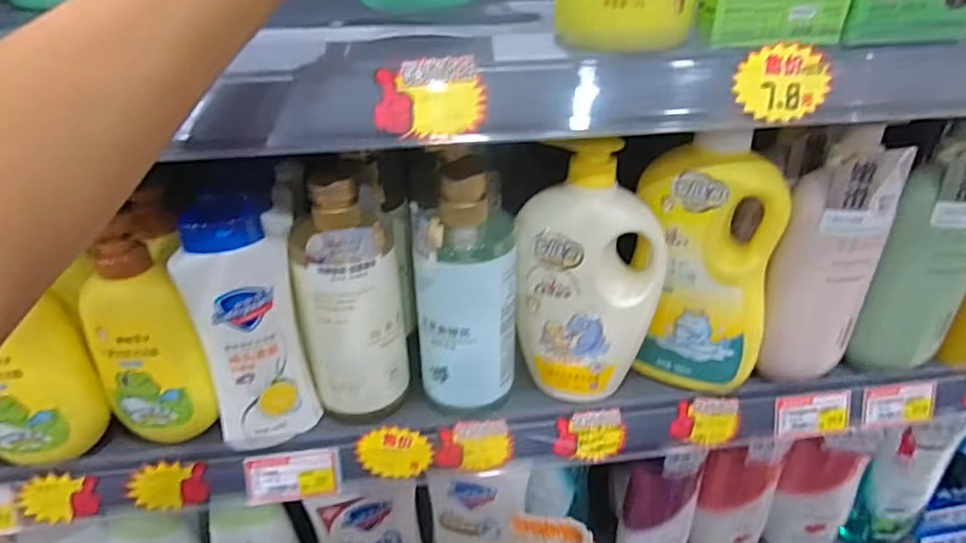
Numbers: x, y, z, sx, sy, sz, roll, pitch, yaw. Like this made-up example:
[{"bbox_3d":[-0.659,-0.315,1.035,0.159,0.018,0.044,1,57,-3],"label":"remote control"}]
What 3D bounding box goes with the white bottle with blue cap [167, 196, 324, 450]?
[{"bbox_3d":[-0.183,0.048,0.461,0.078,0.197,0.047,-14,30,-19],"label":"white bottle with blue cap"}]

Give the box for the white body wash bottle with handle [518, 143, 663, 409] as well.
[{"bbox_3d":[0.087,0.007,0.486,0.117,0.211,0.055,4,34,6],"label":"white body wash bottle with handle"}]

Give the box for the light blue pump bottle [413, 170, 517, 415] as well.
[{"bbox_3d":[-0.013,0.012,0.493,0.079,0.195,0.095,0,34,0],"label":"light blue pump bottle"}]

